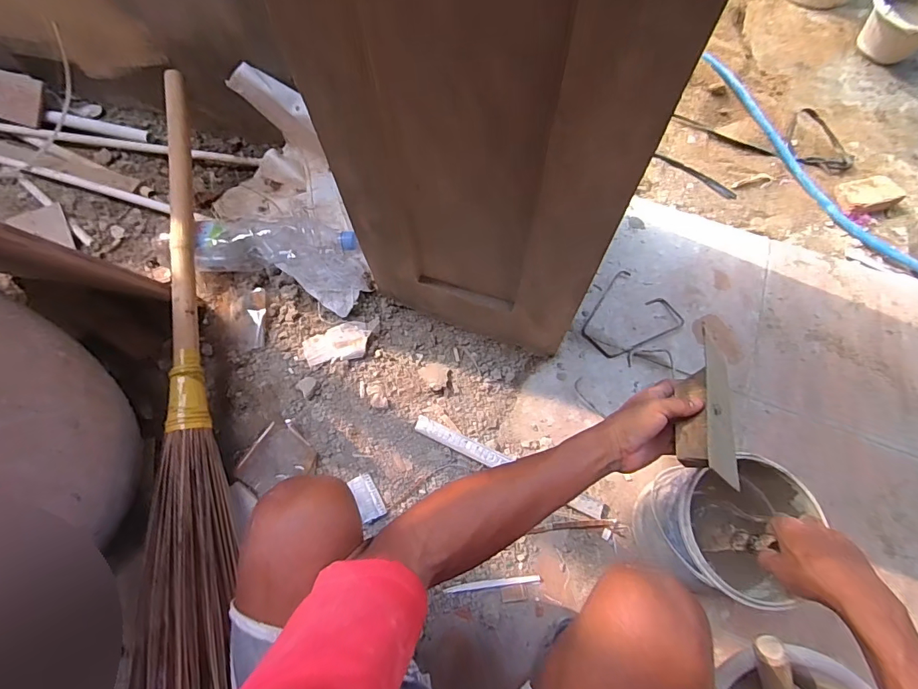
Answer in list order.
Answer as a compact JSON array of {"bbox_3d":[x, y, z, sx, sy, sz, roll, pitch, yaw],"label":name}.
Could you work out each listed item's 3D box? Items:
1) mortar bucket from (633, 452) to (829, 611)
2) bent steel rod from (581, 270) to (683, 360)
[{"bbox_3d":[0.360,0.250,0.622,0.157,0.189,0.175,24,69,10],"label":"mortar bucket"},{"bbox_3d":[0.330,-0.046,0.861,0.156,0.012,0.180,42,73,16],"label":"bent steel rod"}]

